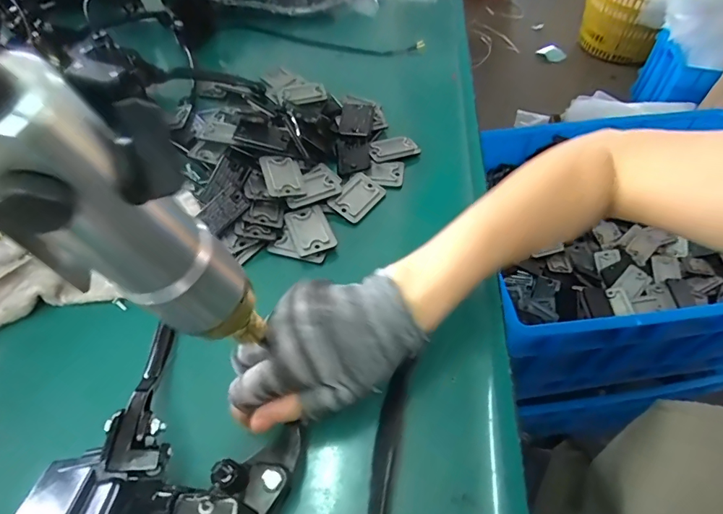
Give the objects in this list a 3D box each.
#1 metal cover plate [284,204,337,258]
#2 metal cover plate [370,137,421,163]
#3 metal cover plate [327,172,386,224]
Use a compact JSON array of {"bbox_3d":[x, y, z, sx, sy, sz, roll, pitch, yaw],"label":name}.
[{"bbox_3d":[-0.046,-0.024,0.411,0.036,0.010,0.051,-19,56,-13],"label":"metal cover plate"},{"bbox_3d":[0.034,-0.115,0.480,0.050,0.009,0.025,-13,55,-9],"label":"metal cover plate"},{"bbox_3d":[-0.003,-0.058,0.438,0.035,0.004,0.053,37,64,6],"label":"metal cover plate"}]

